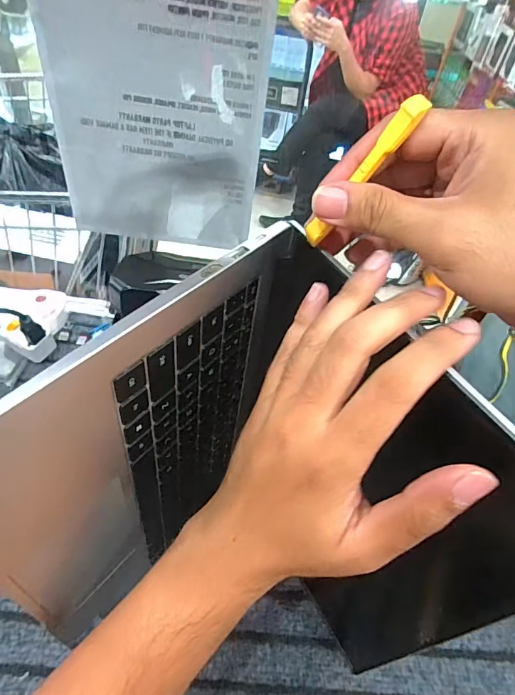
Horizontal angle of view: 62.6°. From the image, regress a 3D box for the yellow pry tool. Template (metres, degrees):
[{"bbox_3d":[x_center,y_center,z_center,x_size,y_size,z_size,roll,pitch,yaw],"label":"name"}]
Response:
[{"bbox_3d":[0.049,-0.081,0.201,0.009,0.079,0.006,18,41,-30],"label":"yellow pry tool"}]

